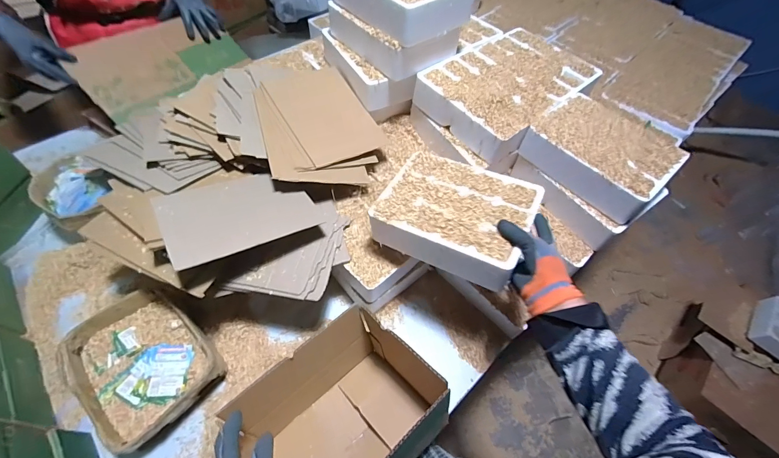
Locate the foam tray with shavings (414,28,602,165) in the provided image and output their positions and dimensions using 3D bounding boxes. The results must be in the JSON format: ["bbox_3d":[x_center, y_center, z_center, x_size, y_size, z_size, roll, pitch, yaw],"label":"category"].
[{"bbox_3d":[0.263,-0.315,0.764,0.350,0.072,0.236,-35,66,-22],"label":"foam tray with shavings"}]

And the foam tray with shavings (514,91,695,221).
[{"bbox_3d":[0.408,-0.150,0.667,0.177,0.066,0.234,-36,66,-23],"label":"foam tray with shavings"}]

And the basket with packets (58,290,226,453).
[{"bbox_3d":[-0.433,0.238,0.616,0.246,0.077,0.187,38,63,19],"label":"basket with packets"}]

